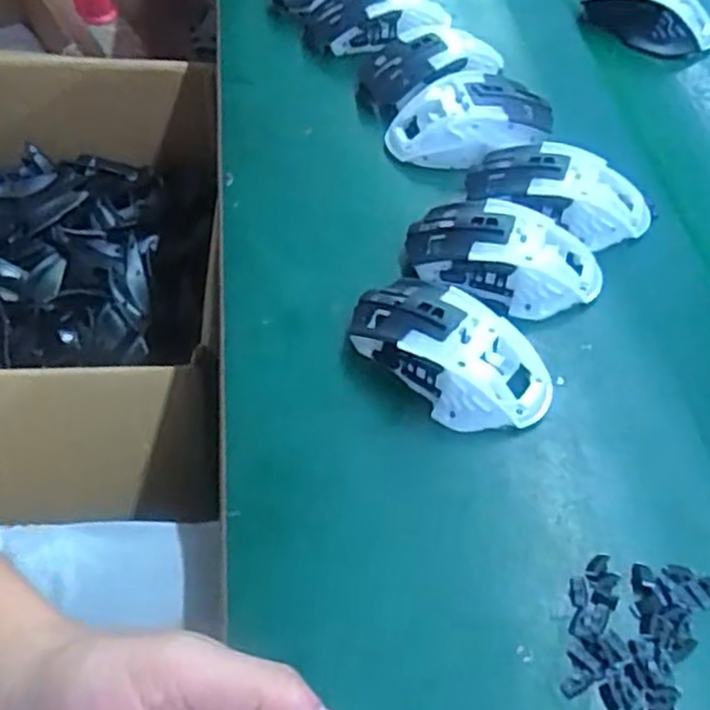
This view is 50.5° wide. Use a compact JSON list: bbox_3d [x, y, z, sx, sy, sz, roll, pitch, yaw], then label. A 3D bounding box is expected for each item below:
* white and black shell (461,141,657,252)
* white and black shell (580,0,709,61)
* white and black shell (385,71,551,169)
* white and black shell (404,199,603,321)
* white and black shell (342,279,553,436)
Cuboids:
[{"bbox_3d":[0.130,-0.102,0.483,0.118,0.042,0.061,16,53,9],"label":"white and black shell"},{"bbox_3d":[0.242,-0.282,0.622,0.105,0.040,0.062,36,59,22],"label":"white and black shell"},{"bbox_3d":[0.081,-0.162,0.529,0.114,0.040,0.070,5,53,0],"label":"white and black shell"},{"bbox_3d":[0.089,-0.059,0.452,0.114,0.037,0.058,16,53,9],"label":"white and black shell"},{"bbox_3d":[0.051,-0.003,0.411,0.117,0.035,0.062,31,57,19],"label":"white and black shell"}]

